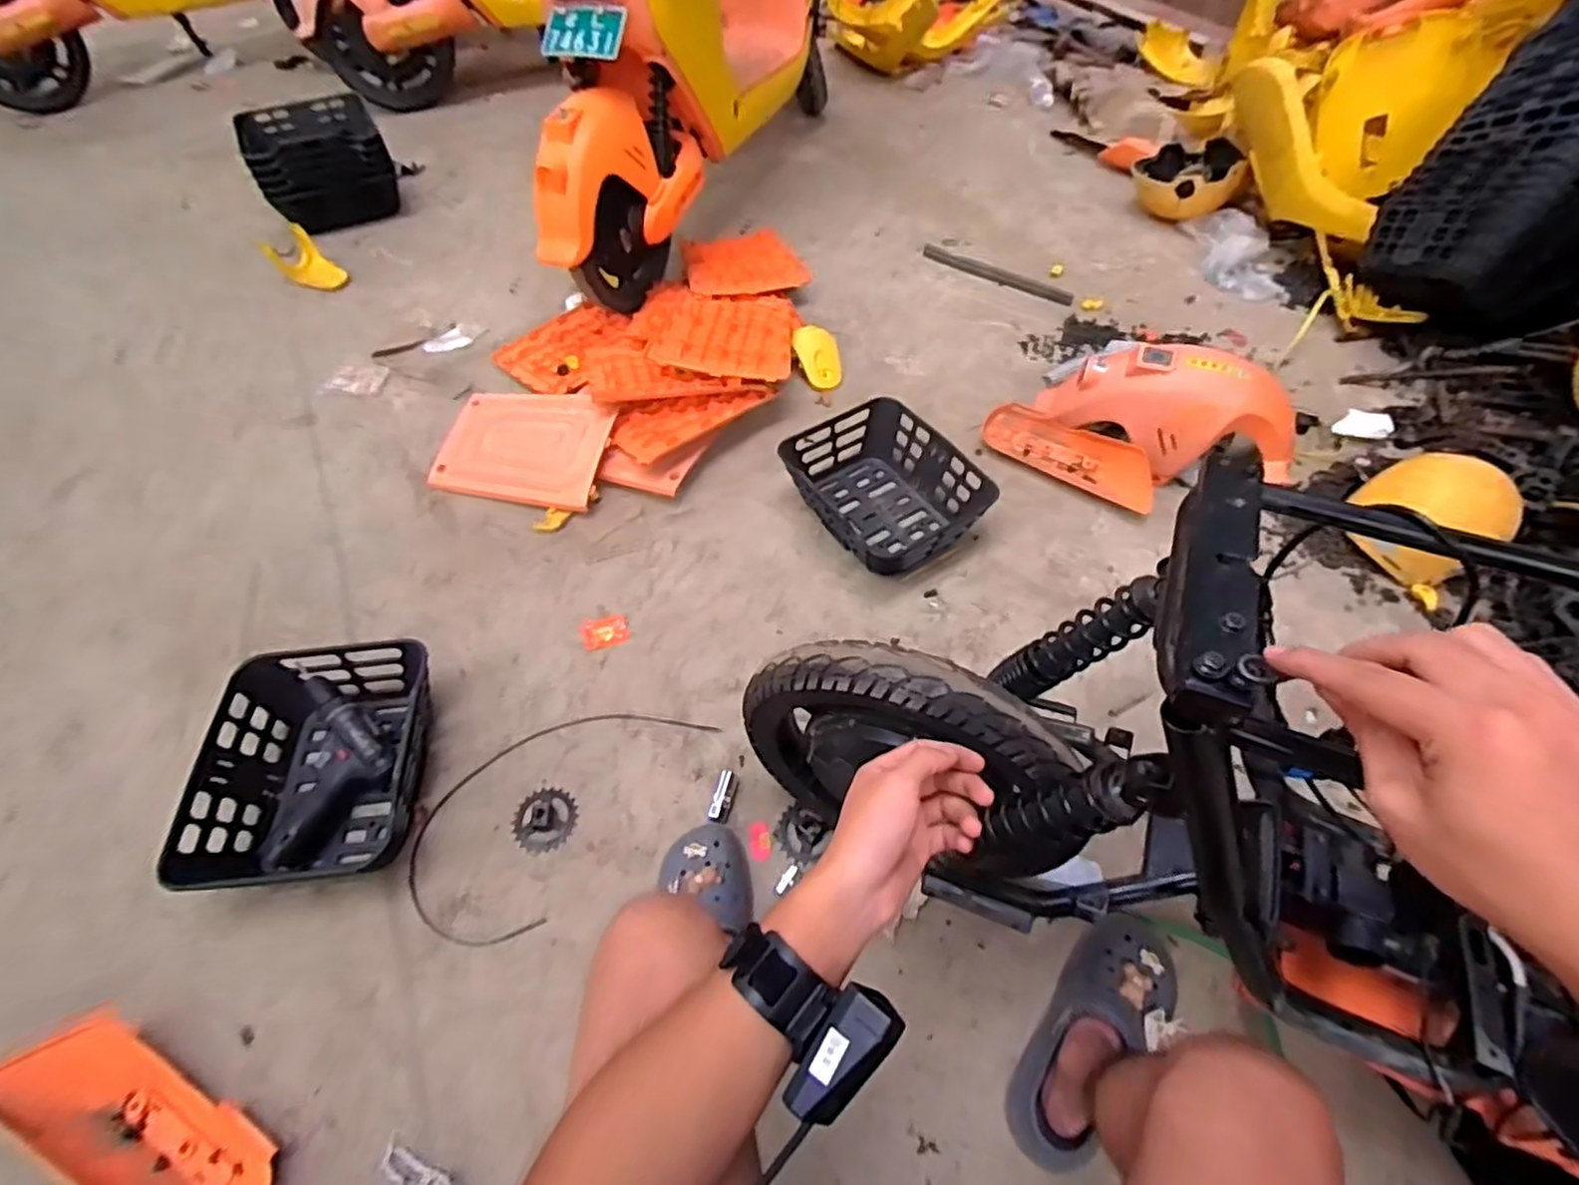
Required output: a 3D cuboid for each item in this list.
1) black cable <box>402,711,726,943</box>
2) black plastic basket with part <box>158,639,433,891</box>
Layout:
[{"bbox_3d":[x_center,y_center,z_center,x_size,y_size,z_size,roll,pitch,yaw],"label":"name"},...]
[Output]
[{"bbox_3d":[-0.331,0.281,0.979,0.240,0.008,0.420,31,62,21],"label":"black cable"},{"bbox_3d":[-0.633,0.229,0.963,0.270,0.119,0.318,-3,55,-2],"label":"black plastic basket with part"}]

